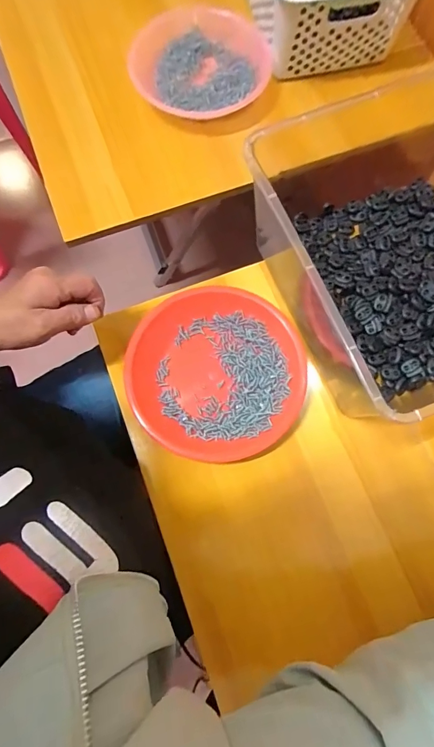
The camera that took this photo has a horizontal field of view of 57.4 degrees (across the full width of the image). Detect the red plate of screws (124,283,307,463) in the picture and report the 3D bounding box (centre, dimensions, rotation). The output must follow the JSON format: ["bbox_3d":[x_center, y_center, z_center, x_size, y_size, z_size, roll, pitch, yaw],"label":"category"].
[{"bbox_3d":[-0.002,-0.005,0.449,0.193,0.018,0.195,0,75,1],"label":"red plate of screws"}]

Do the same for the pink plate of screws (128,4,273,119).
[{"bbox_3d":[-0.015,-0.424,0.553,0.193,0.060,0.146,-19,75,-4],"label":"pink plate of screws"}]

